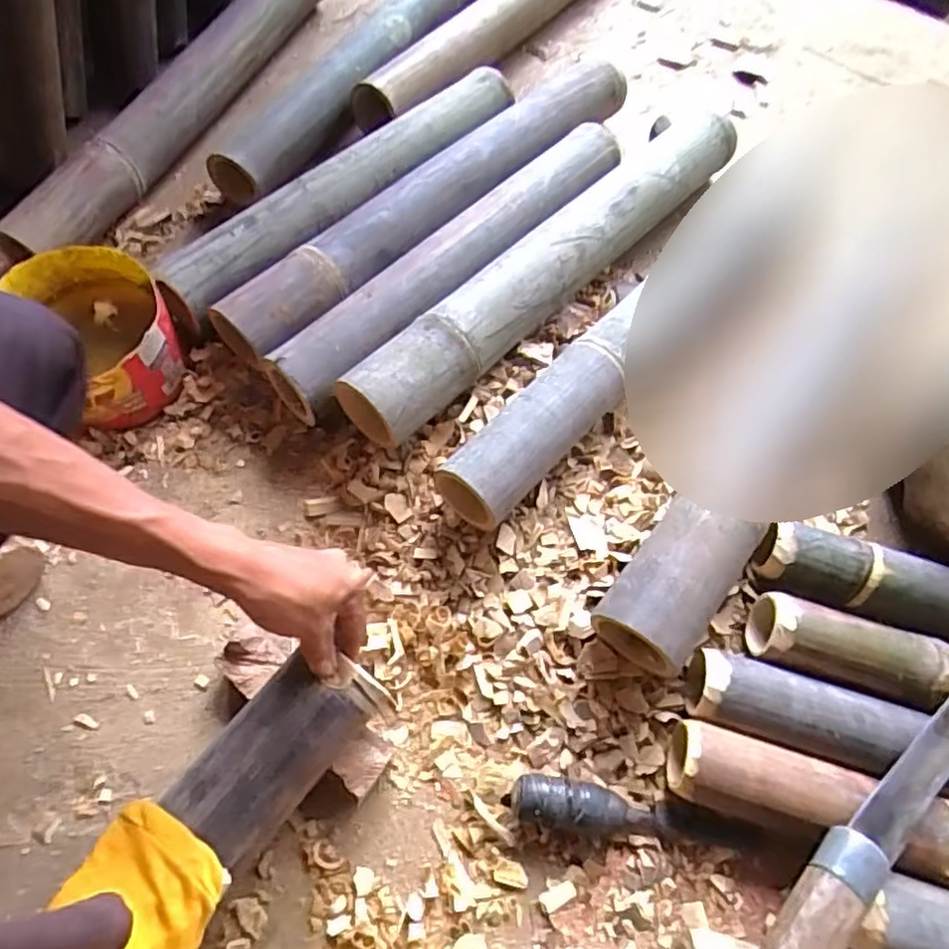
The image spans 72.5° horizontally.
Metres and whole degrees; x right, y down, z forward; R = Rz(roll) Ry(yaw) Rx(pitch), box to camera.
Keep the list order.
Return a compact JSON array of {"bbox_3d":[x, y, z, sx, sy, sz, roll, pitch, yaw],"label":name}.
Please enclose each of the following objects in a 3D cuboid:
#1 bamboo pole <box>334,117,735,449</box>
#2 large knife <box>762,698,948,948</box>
[{"bbox_3d":[0.088,-0.218,0.679,0.538,0.070,0.089,-39,73,-18],"label":"bamboo pole"},{"bbox_3d":[0.312,0.238,0.469,0.305,0.033,0.044,-38,72,-18],"label":"large knife"}]

